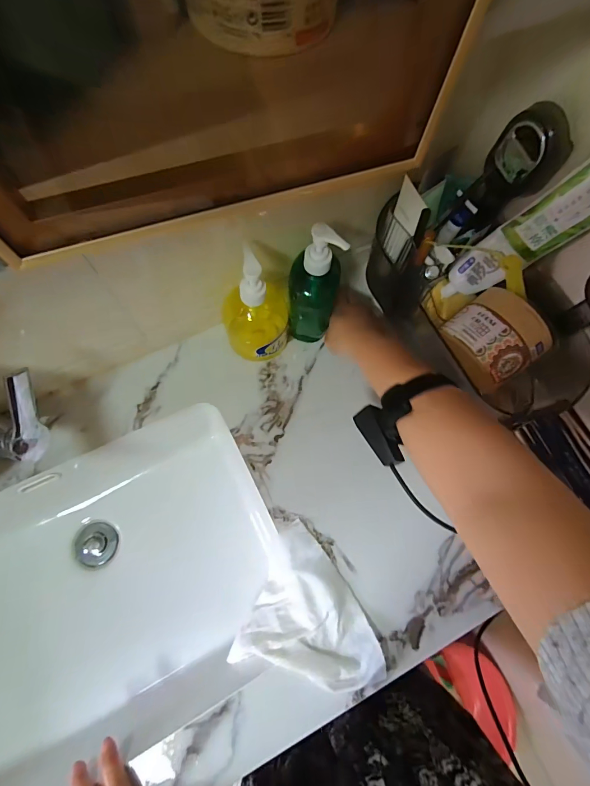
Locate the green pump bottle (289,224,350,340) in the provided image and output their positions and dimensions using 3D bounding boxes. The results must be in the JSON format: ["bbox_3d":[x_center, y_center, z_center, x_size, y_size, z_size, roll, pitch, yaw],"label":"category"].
[{"bbox_3d":[0.022,-0.123,0.456,0.058,0.188,0.058,1,73,-2],"label":"green pump bottle"}]

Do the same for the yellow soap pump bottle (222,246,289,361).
[{"bbox_3d":[-0.041,-0.096,0.454,0.066,0.163,0.068,41,76,9],"label":"yellow soap pump bottle"}]

